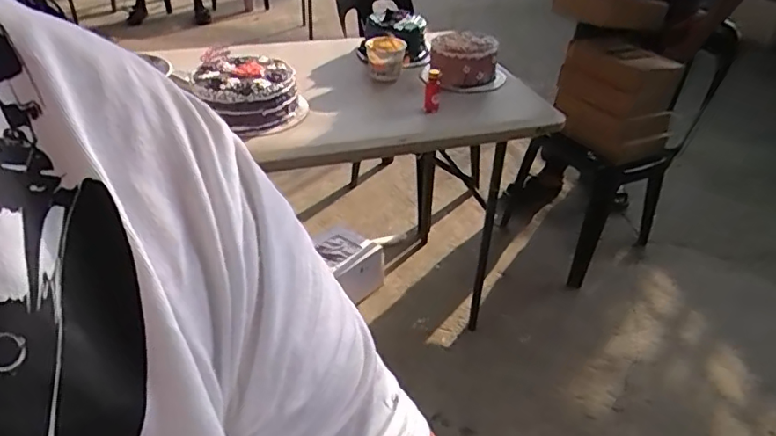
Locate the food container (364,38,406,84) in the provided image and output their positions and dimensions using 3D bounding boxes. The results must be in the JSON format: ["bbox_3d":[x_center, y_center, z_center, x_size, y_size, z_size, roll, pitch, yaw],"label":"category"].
[{"bbox_3d":[-0.008,-0.364,1.282,0.090,0.095,0.087,7,39,-3],"label":"food container"}]

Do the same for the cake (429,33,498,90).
[{"bbox_3d":[0.176,-0.371,1.298,0.151,0.092,0.168,10,39,1],"label":"cake"}]

